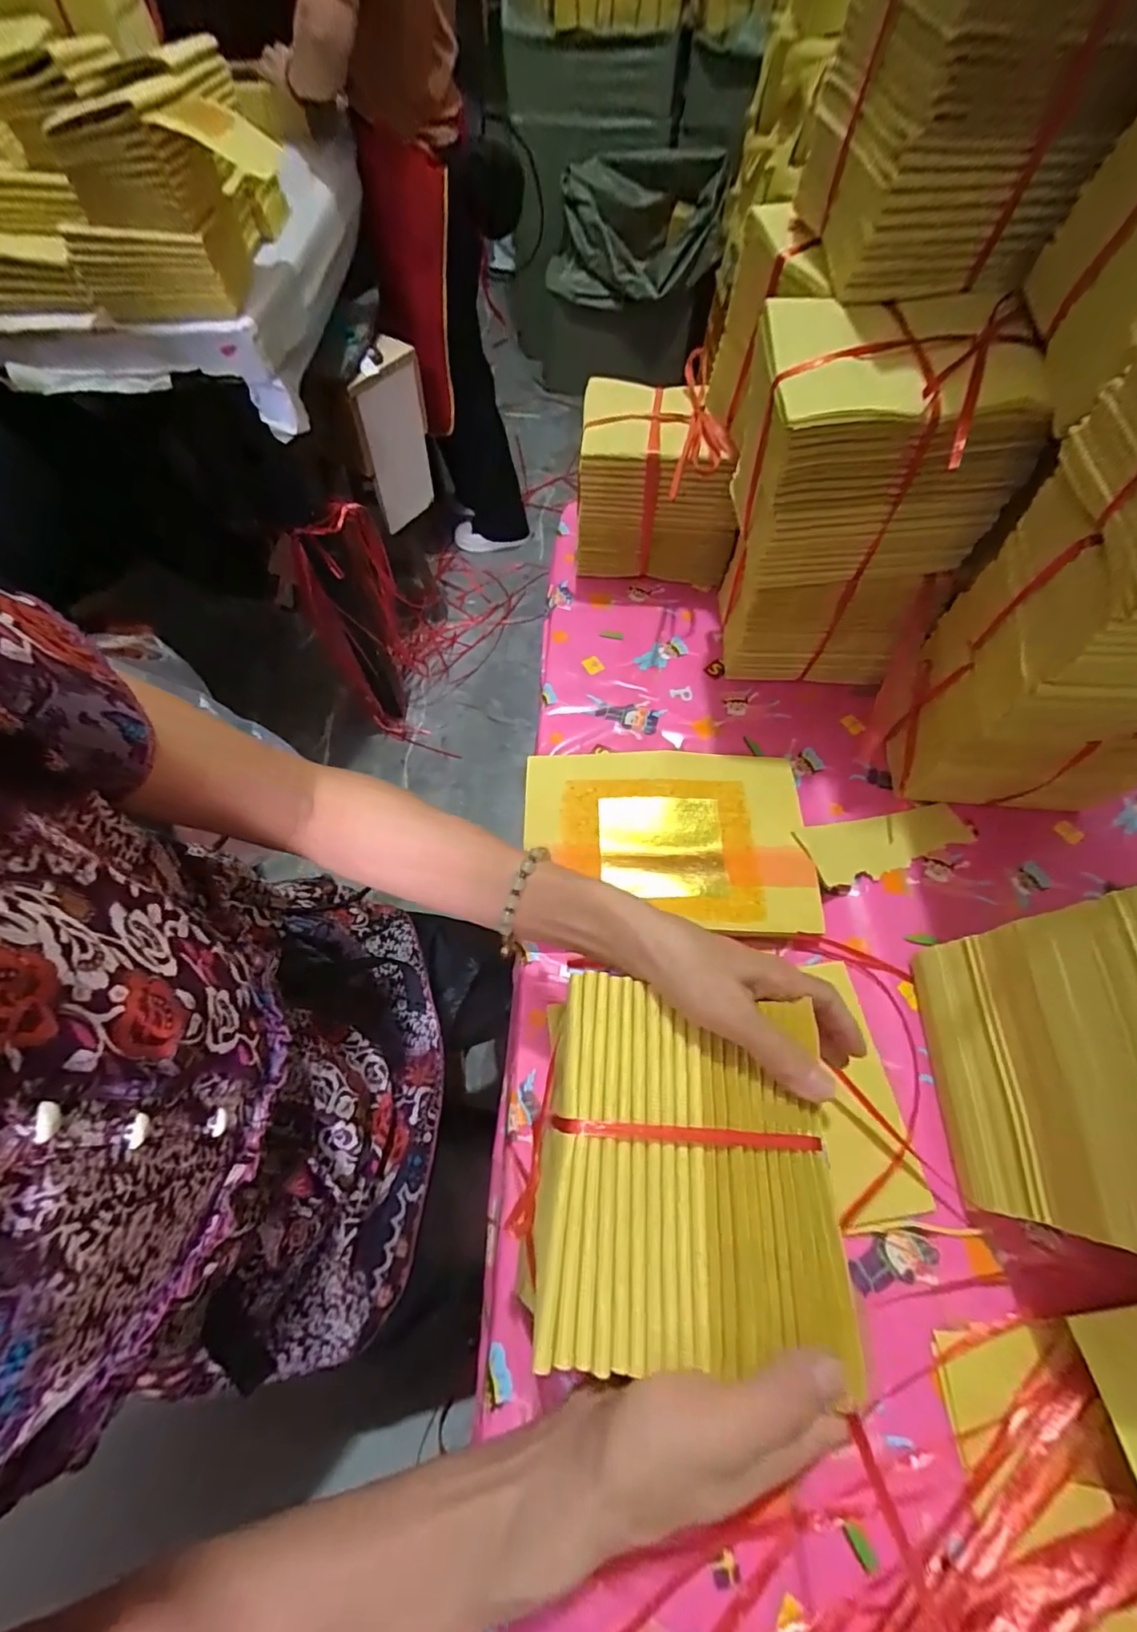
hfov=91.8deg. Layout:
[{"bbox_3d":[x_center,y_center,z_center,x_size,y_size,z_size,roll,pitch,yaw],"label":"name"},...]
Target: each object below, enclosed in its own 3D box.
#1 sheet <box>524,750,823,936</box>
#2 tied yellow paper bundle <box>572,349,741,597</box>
[{"bbox_3d":[0.080,0.019,0.458,0.227,0.019,0.154,1,64,-1],"label":"sheet"},{"bbox_3d":[0.093,-0.344,0.572,0.161,0.136,0.128,7,64,3],"label":"tied yellow paper bundle"}]

